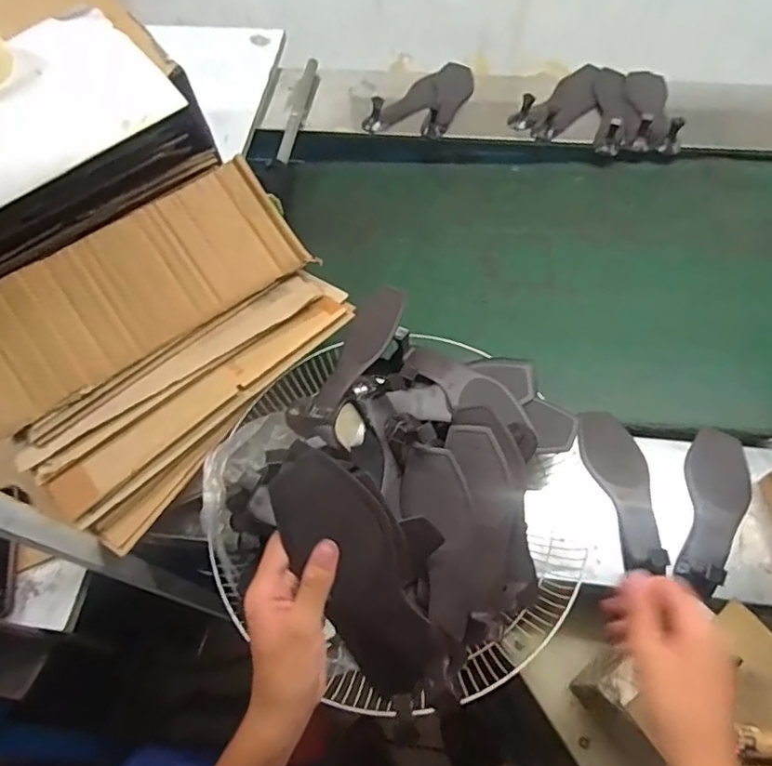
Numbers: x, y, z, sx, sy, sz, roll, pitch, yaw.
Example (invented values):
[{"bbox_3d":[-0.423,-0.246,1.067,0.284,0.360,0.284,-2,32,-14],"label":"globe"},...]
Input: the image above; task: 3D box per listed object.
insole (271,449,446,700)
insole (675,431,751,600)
[{"bbox_3d":[-0.017,0.154,0.428,0.068,0.230,0.033,-27,20,-11],"label":"insole"},{"bbox_3d":[0.409,0.149,0.680,0.073,0.047,0.216,19,63,14],"label":"insole"}]

